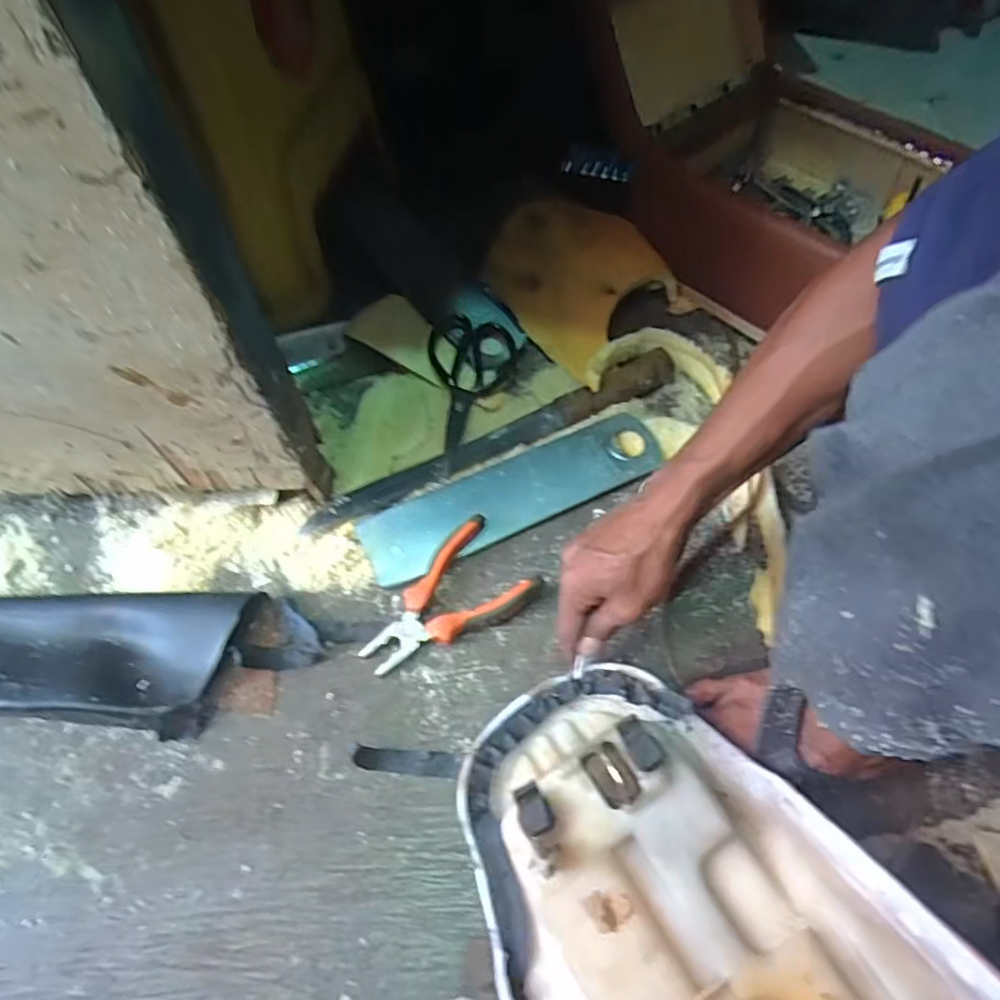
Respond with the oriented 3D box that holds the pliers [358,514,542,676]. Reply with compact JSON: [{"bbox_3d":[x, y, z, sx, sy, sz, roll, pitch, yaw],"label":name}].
[{"bbox_3d":[-0.047,0.092,0.552,0.152,0.030,0.088,-38,65,-22],"label":"pliers"}]

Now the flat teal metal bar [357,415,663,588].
[{"bbox_3d":[0.014,-0.009,0.625,0.303,0.007,0.081,-23,66,-13],"label":"flat teal metal bar"}]

